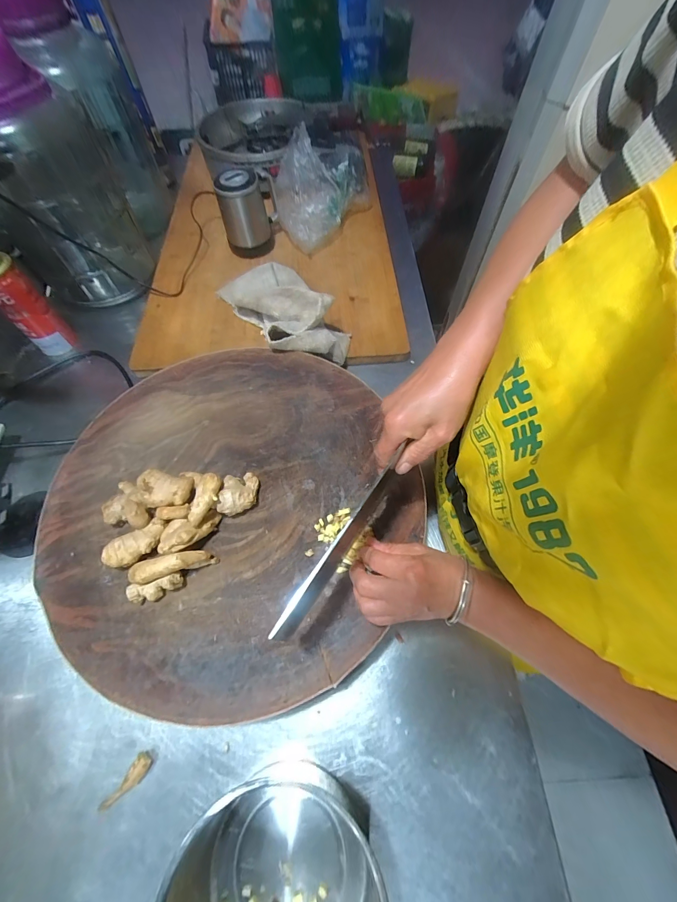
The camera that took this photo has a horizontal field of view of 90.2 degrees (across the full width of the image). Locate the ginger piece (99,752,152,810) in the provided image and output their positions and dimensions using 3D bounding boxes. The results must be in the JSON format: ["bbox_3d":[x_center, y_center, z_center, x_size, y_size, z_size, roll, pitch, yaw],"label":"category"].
[{"bbox_3d":[-0.223,0.351,0.356,0.018,0.011,0.057,32,69,17],"label":"ginger piece"}]

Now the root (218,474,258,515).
[{"bbox_3d":[-0.120,0.053,0.413,0.039,0.031,0.054,2,62,0],"label":"root"}]

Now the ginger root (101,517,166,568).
[{"bbox_3d":[-0.228,0.107,0.385,0.066,0.025,0.034,-30,66,-15],"label":"ginger root"}]

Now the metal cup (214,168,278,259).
[{"bbox_3d":[-0.189,-0.488,0.687,0.098,0.127,0.104,0,62,-1],"label":"metal cup"}]

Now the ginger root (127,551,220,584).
[{"bbox_3d":[-0.185,0.128,0.370,0.089,0.037,0.022,-11,63,-6],"label":"ginger root"}]

